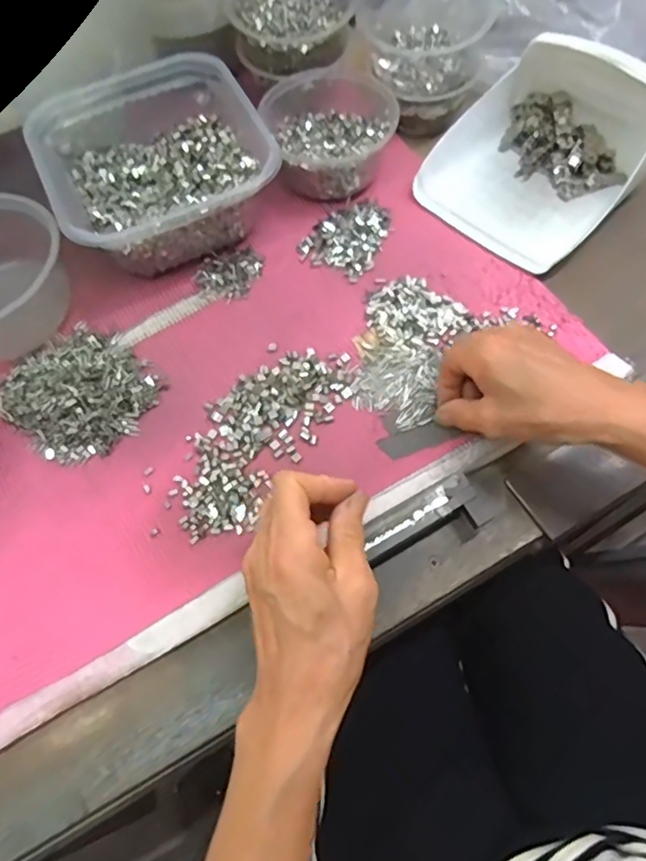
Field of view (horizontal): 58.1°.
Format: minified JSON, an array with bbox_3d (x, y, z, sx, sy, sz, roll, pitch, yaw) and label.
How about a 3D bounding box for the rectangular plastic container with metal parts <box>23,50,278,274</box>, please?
[{"bbox_3d":[-0.142,-0.225,0.487,0.170,0.070,0.182,-26,69,-9],"label":"rectangular plastic container with metal parts"}]

